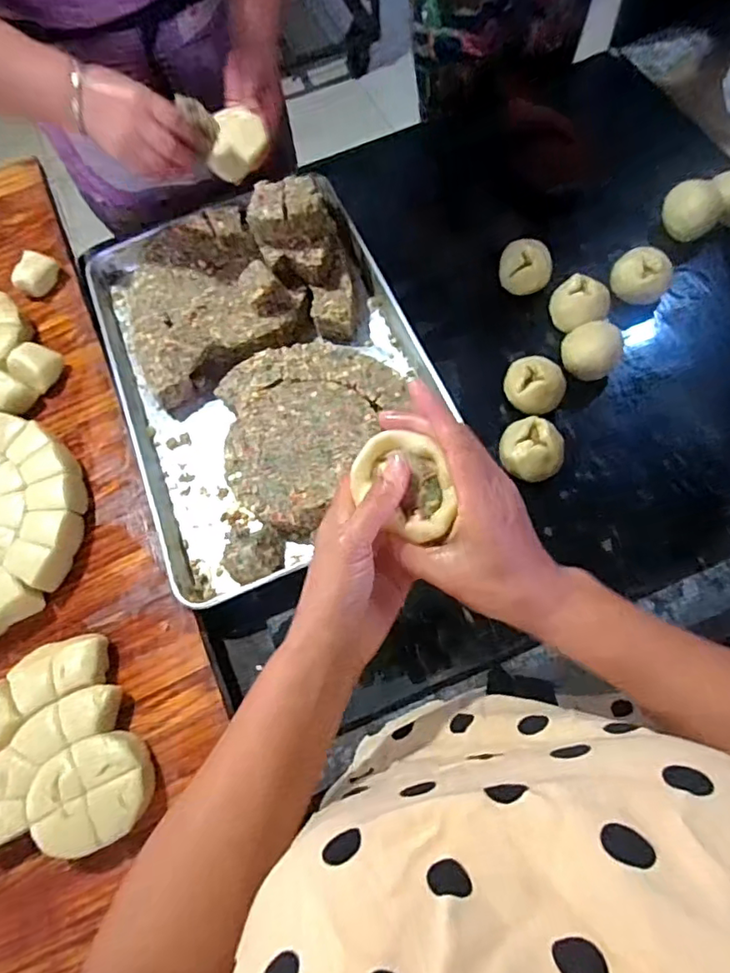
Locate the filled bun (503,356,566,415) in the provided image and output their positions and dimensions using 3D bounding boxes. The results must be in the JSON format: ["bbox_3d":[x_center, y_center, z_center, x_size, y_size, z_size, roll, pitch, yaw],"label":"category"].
[{"bbox_3d":[0.220,-0.131,0.739,0.075,0.058,0.071,30,73,15],"label":"filled bun"}]

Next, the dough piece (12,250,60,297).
[{"bbox_3d":[-0.499,-0.322,0.857,0.034,0.038,0.069,24,73,14],"label":"dough piece"}]

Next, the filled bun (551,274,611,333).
[{"bbox_3d":[0.292,-0.247,0.766,0.061,0.047,0.065,-2,68,5],"label":"filled bun"}]

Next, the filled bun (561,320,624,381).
[{"bbox_3d":[0.300,-0.178,0.752,0.075,0.052,0.069,-9,68,1],"label":"filled bun"}]

